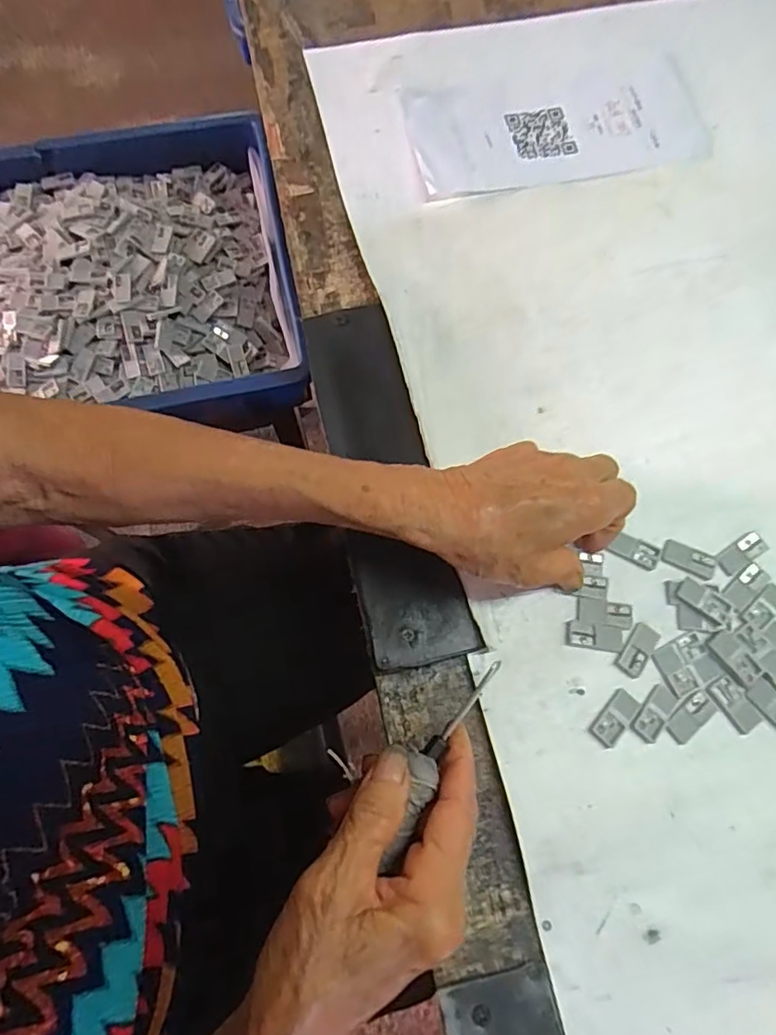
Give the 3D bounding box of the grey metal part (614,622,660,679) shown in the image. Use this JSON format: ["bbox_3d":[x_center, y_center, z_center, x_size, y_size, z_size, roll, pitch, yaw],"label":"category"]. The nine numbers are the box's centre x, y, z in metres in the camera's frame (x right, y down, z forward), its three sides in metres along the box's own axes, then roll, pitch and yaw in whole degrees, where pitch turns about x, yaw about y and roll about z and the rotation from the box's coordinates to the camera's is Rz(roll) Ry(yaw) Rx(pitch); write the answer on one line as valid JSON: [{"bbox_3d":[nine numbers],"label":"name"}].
[{"bbox_3d":[0.132,0.070,0.302,0.014,0.004,0.029,36,75,9],"label":"grey metal part"}]

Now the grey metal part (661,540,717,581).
[{"bbox_3d":[0.168,0.023,0.321,0.029,0.004,0.015,22,74,5],"label":"grey metal part"}]

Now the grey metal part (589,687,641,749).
[{"bbox_3d":[0.115,0.101,0.291,0.014,0.004,0.029,37,76,9],"label":"grey metal part"}]

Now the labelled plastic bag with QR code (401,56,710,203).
[{"bbox_3d":[0.117,-0.275,0.403,0.206,0.005,0.096,-11,74,-5],"label":"labelled plastic bag with QR code"}]

